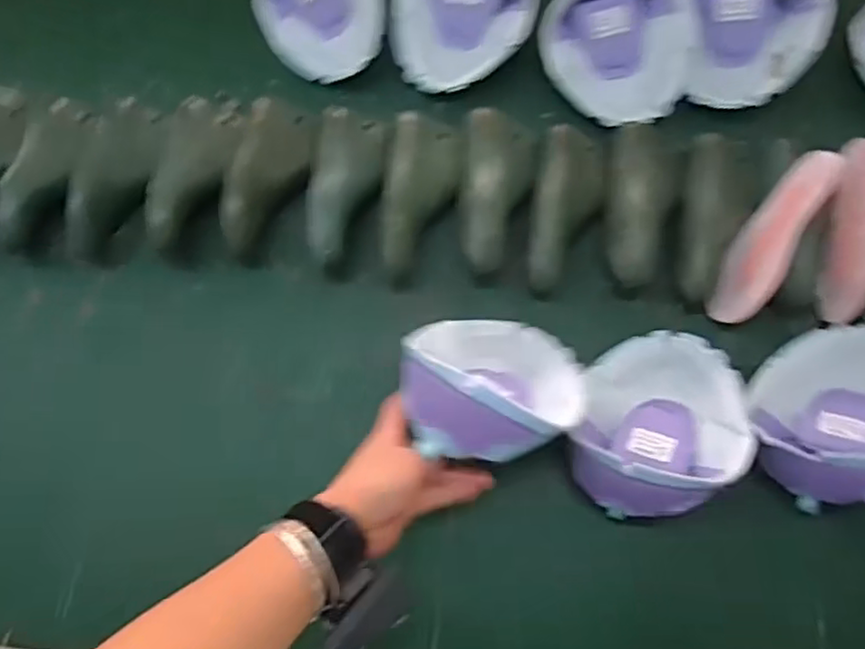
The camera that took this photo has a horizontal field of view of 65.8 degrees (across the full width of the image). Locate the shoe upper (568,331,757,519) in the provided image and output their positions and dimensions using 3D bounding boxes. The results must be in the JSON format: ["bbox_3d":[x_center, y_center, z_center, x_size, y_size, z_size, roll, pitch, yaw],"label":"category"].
[{"bbox_3d":[0.188,0.085,0.564,0.132,0.065,0.172,24,76,6],"label":"shoe upper"}]

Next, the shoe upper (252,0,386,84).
[{"bbox_3d":[-0.112,-0.319,0.657,0.119,0.089,0.130,0,74,0],"label":"shoe upper"}]

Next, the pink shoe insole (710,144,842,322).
[{"bbox_3d":[0.299,-0.076,0.587,0.042,0.034,0.162,30,98,8],"label":"pink shoe insole"}]

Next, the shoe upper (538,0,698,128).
[{"bbox_3d":[0.185,-0.269,0.646,0.142,0.027,0.142,0,91,4],"label":"shoe upper"}]

